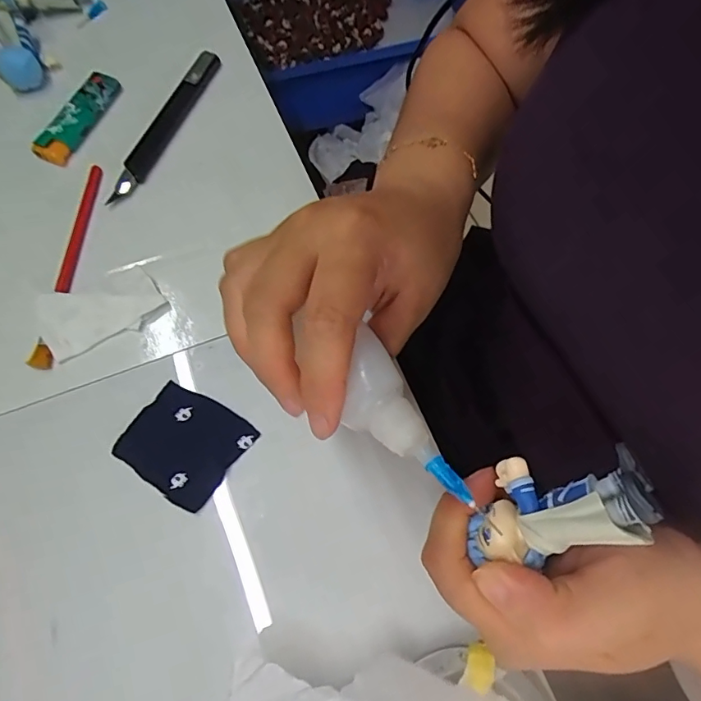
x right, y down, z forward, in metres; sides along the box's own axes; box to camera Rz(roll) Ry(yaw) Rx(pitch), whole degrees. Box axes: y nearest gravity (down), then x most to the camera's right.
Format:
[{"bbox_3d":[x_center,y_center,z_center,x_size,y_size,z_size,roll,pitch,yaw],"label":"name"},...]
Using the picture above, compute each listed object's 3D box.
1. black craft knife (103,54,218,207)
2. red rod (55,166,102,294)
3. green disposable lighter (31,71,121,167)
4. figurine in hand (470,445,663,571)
[{"bbox_3d":[-0.131,-0.162,0.353,0.016,0.010,0.142,22,70,6],"label":"black craft knife"},{"bbox_3d":[-0.176,-0.079,0.323,0.010,0.007,0.096,3,69,-1],"label":"red rod"},{"bbox_3d":[-0.194,-0.166,0.354,0.023,0.015,0.078,23,70,7],"label":"green disposable lighter"},{"bbox_3d":[0.063,0.048,0.156,0.057,0.020,0.030,-30,67,32],"label":"figurine in hand"}]

